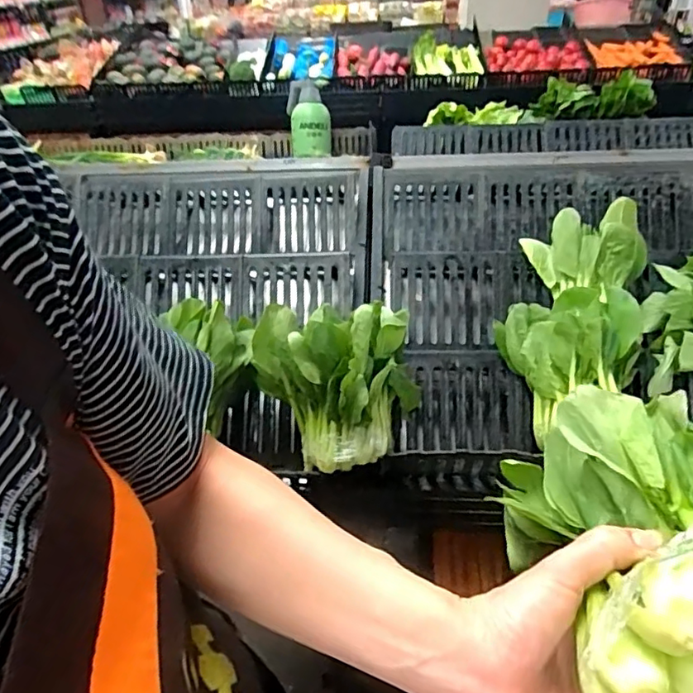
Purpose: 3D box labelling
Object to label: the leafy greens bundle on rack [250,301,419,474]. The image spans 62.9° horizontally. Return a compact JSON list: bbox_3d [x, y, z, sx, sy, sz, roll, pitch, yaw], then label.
[{"bbox_3d":[-0.017,0.029,0.719,0.199,0.154,0.183,1,35,6],"label":"leafy greens bundle on rack"}]

